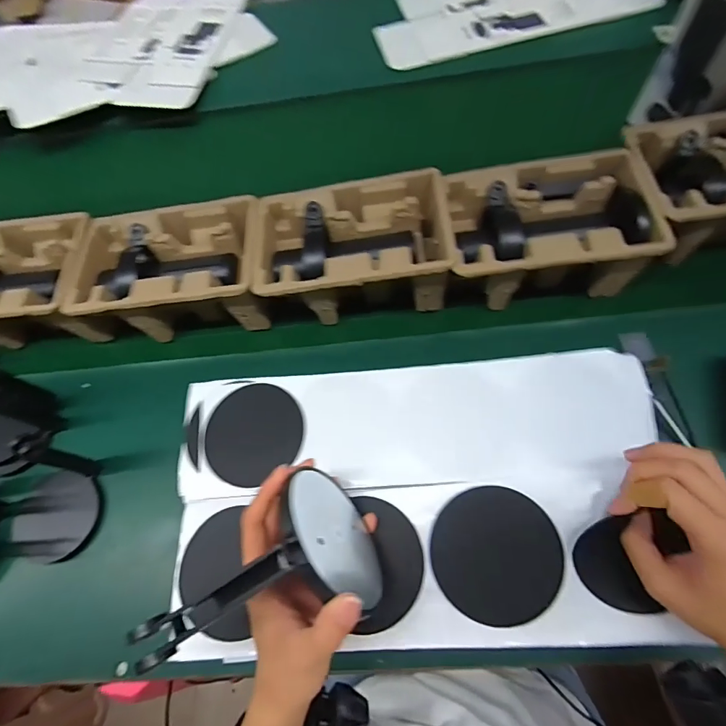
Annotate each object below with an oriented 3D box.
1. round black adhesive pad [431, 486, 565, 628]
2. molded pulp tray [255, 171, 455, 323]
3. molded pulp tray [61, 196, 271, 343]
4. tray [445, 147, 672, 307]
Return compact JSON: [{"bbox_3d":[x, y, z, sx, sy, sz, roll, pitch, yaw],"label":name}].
[{"bbox_3d":[0.099,0.143,0.314,0.089,0.004,0.092,-5,69,13],"label":"round black adhesive pad"},{"bbox_3d":[-0.015,-0.140,0.519,0.225,0.099,0.148,-4,68,1],"label":"molded pulp tray"},{"bbox_3d":[-0.238,-0.119,0.543,0.225,0.099,0.145,-4,68,1],"label":"molded pulp tray"},{"bbox_3d":[0.209,-0.159,0.496,0.212,0.099,0.154,-2,68,2],"label":"tray"}]

